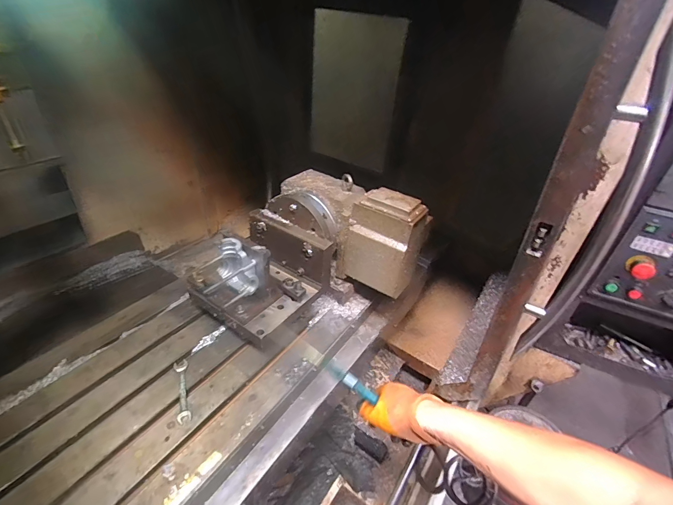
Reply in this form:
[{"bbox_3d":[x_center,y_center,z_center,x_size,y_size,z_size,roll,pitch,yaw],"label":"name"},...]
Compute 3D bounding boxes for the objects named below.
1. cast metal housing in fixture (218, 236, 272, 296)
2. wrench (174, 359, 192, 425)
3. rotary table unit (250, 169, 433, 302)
[{"bbox_3d":[-0.252,0.028,0.915,0.138,0.153,0.077,31,43,32],"label":"cast metal housing in fixture"},{"bbox_3d":[-0.397,0.356,0.890,0.033,0.013,0.177,-10,38,-21],"label":"wrench"},{"bbox_3d":[0.006,-0.058,1.103,0.477,0.315,0.305,27,41,29],"label":"rotary table unit"}]

